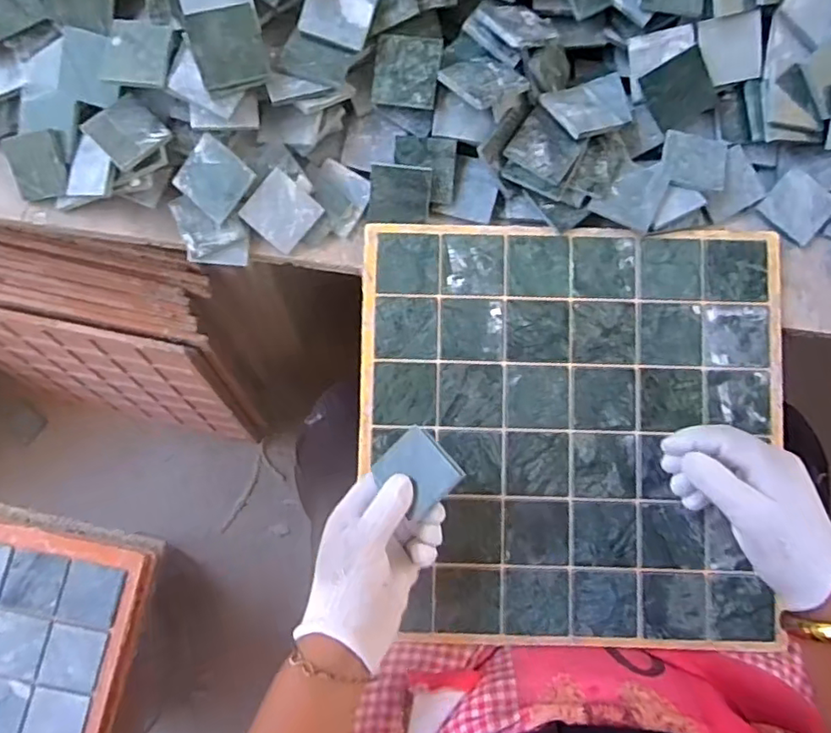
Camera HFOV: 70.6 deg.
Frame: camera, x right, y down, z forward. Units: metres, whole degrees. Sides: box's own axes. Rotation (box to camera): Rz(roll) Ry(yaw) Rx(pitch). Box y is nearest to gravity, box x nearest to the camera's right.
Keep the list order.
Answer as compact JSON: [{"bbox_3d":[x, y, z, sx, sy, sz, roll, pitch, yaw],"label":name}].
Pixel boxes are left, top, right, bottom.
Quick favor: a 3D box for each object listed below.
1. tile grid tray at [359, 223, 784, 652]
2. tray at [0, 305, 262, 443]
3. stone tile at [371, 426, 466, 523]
[{"bbox_3d":[0.120,0.050,0.462,0.324,0.010,0.319,2,87,1],"label":"tile grid tray"},{"bbox_3d":[-0.424,0.015,0.804,0.385,0.365,0.025,11,66,2],"label":"tray"},{"bbox_3d":[0.002,0.071,0.400,0.044,0.007,0.052,-47,62,3],"label":"stone tile"}]

